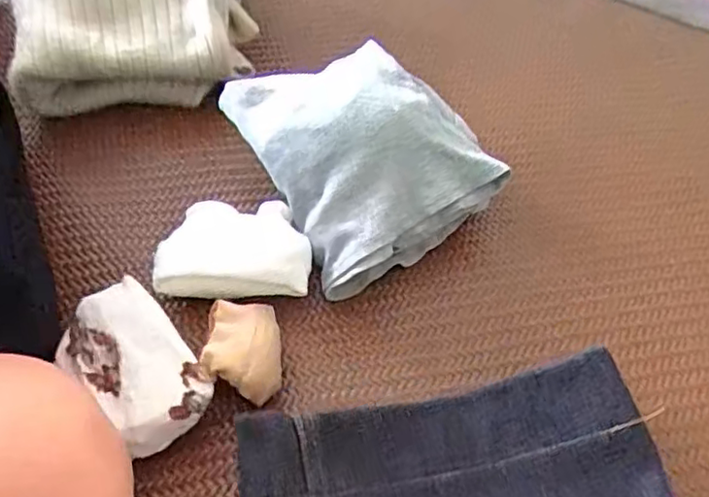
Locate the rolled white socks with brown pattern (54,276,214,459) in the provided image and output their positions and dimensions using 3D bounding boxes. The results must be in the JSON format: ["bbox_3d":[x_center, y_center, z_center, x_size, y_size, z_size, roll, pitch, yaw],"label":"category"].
[{"bbox_3d":[-0.123,0.070,0.362,0.089,0.048,0.054,38,59,24],"label":"rolled white socks with brown pattern"}]

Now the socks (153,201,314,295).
[{"bbox_3d":[-0.079,0.005,0.428,0.096,0.037,0.063,-1,52,-4],"label":"socks"}]

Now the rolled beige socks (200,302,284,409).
[{"bbox_3d":[-0.066,0.062,0.385,0.043,0.030,0.066,-3,52,-5],"label":"rolled beige socks"}]

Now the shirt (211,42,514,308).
[{"bbox_3d":[0.010,-0.065,0.459,0.144,0.082,0.155,-24,57,-20],"label":"shirt"}]

